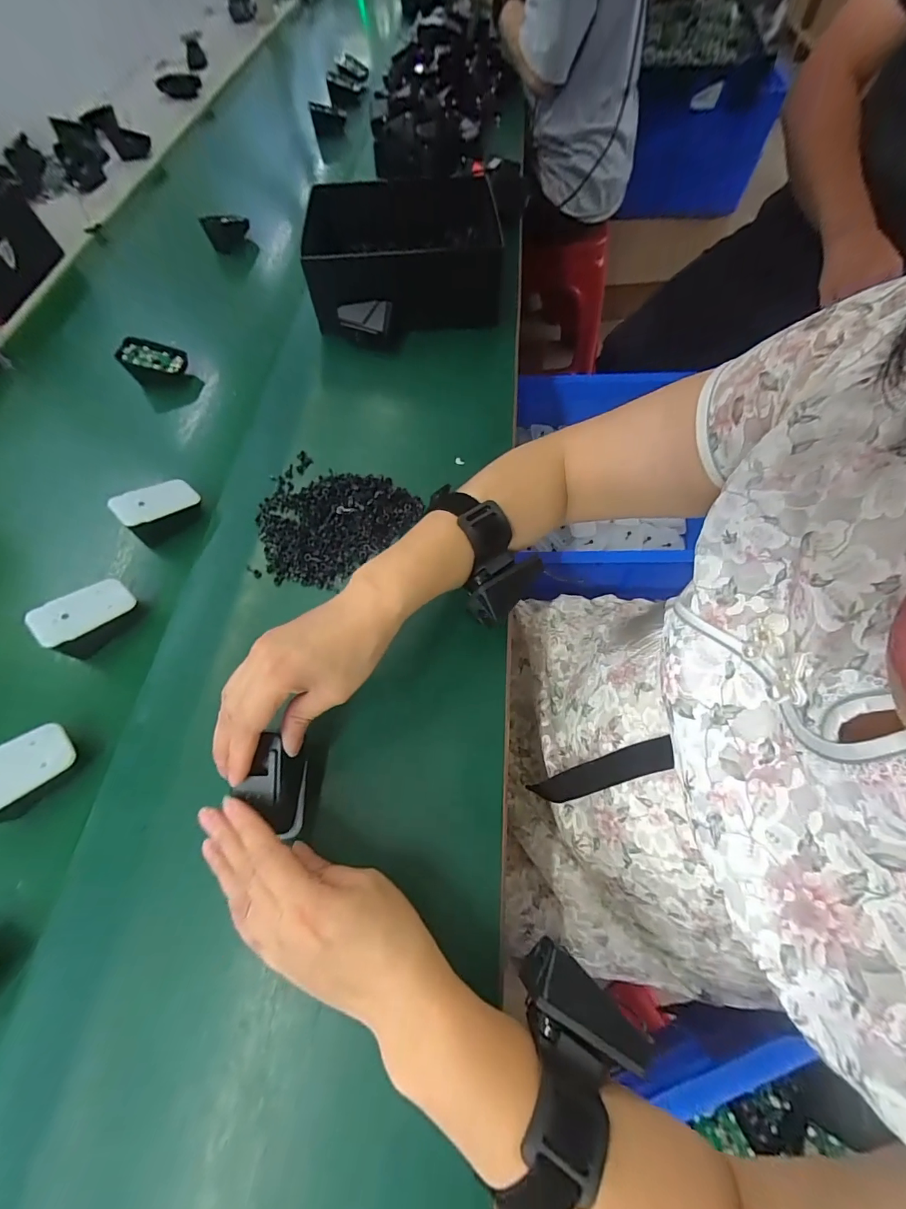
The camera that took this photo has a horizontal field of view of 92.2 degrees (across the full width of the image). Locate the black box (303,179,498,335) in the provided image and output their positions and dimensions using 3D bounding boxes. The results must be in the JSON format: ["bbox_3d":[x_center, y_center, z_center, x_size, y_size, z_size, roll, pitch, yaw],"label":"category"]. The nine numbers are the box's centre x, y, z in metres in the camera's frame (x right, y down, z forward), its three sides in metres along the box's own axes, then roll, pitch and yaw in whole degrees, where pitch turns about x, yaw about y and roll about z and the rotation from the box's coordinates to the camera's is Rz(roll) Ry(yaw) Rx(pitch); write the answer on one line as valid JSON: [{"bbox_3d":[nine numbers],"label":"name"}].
[{"bbox_3d":[-0.059,-0.443,0.561,0.249,0.092,0.196,-5,60,-3],"label":"black box"}]

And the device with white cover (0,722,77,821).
[{"bbox_3d":[-0.312,0.120,0.313,0.047,0.036,0.067,38,66,19],"label":"device with white cover"}]

